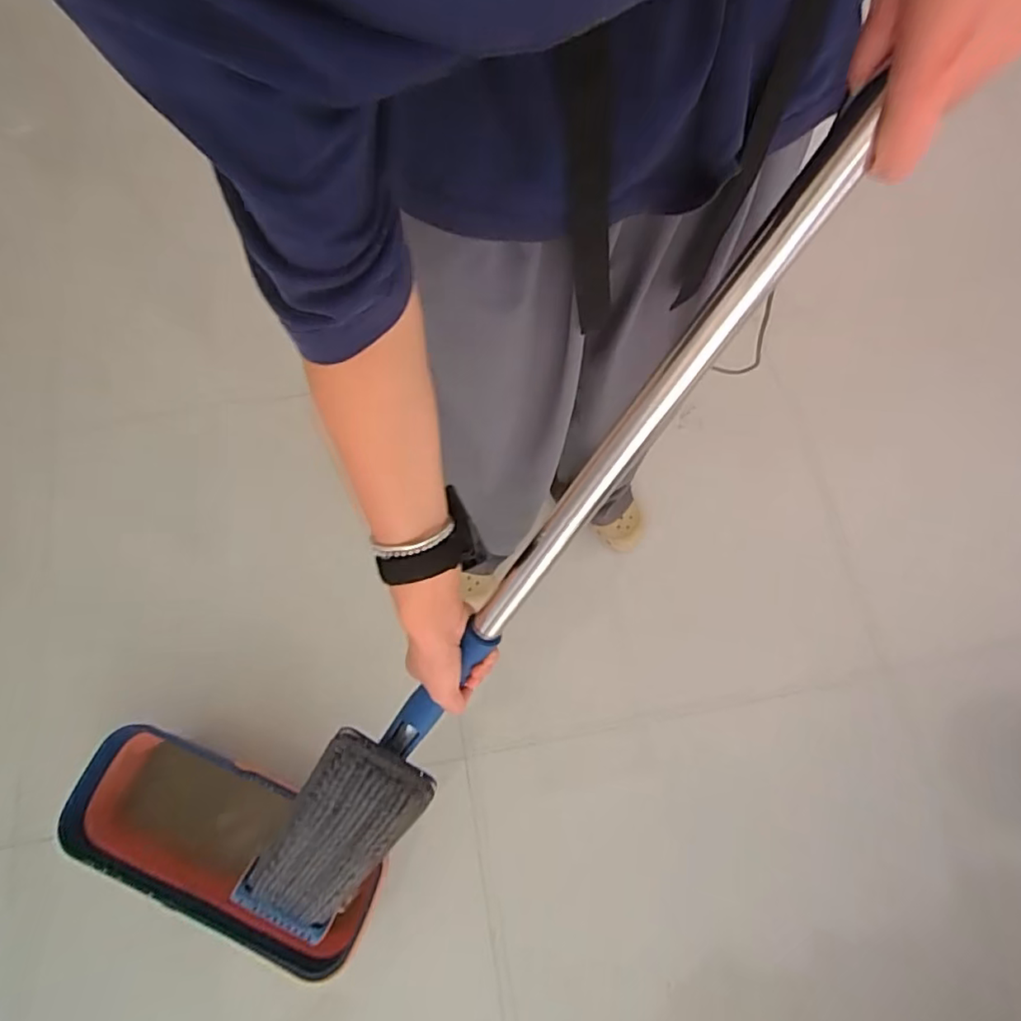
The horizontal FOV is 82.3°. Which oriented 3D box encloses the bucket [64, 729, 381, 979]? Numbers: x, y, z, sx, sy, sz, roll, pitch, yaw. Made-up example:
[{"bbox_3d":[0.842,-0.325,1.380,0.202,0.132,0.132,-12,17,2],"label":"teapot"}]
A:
[{"bbox_3d":[-0.440,0.523,0.938,0.486,0.149,0.211,19,73,6],"label":"bucket"}]

